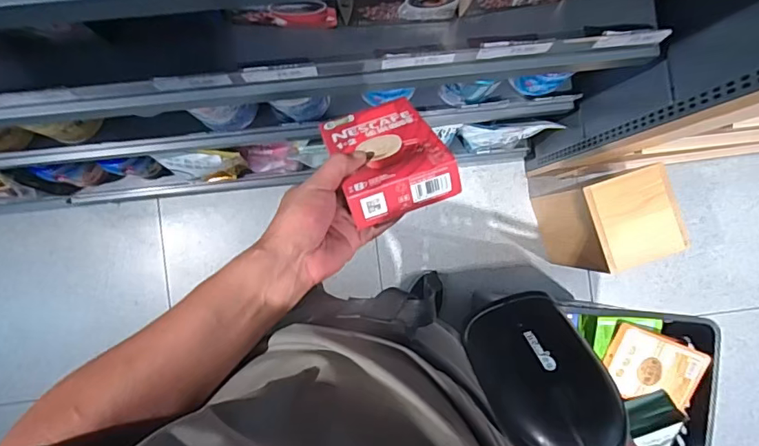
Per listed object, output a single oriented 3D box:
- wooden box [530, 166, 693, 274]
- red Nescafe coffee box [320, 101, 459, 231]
[{"bbox_3d":[0.549,-0.002,1.270,0.187,0.399,0.209,-14,89,-2],"label":"wooden box"},{"bbox_3d":[0.005,-0.066,0.478,0.095,0.147,0.034,-21,130,-3],"label":"red Nescafe coffee box"}]

